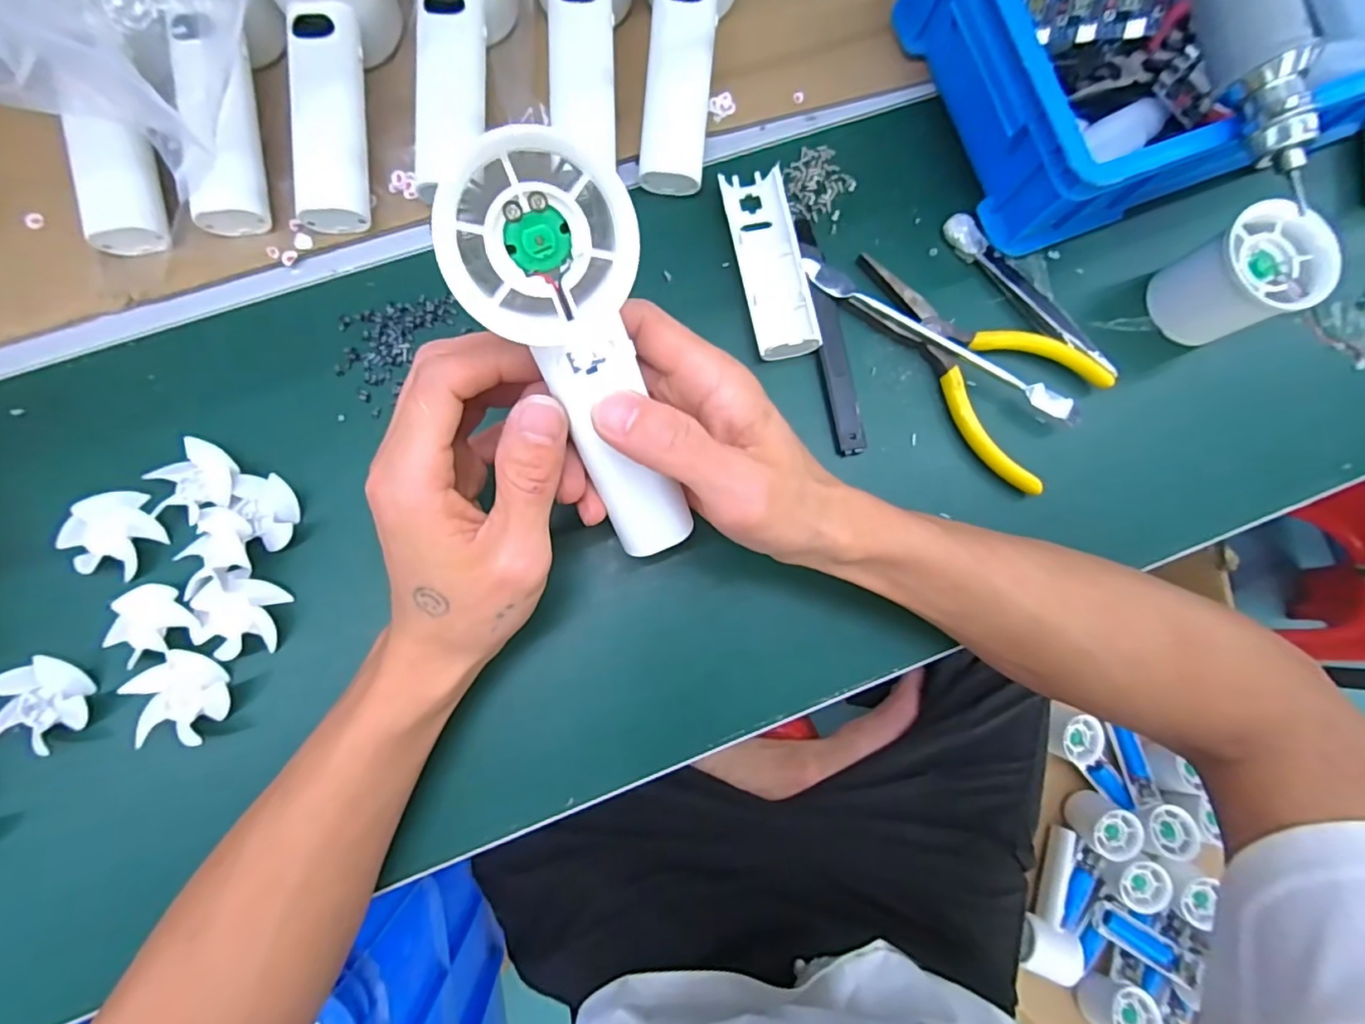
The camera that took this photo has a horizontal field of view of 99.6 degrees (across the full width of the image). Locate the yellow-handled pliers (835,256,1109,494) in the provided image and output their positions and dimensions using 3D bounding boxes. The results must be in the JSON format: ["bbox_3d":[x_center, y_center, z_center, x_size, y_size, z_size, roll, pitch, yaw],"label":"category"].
[{"bbox_3d":[0.151,-0.082,0.315,0.144,0.016,0.079,34,82,-1],"label":"yellow-handled pliers"}]

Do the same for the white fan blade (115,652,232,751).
[{"bbox_3d":[-0.231,0.087,0.265,0.038,0.009,0.040,-28,87,-7],"label":"white fan blade"}]

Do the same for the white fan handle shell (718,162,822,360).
[{"bbox_3d":[0.048,-0.134,0.312,0.034,0.017,0.106,-11,85,-6],"label":"white fan handle shell"}]

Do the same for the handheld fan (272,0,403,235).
[{"bbox_3d":[-0.179,-0.223,0.288,0.052,0.050,0.154,4,84,-5],"label":"handheld fan"}]

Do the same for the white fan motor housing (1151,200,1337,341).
[{"bbox_3d":[0.298,-0.125,0.312,0.054,0.055,0.056,-26,87,-7],"label":"white fan motor housing"}]

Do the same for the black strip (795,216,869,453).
[{"bbox_3d":[0.080,-0.096,0.313,0.014,0.011,0.131,-11,85,-6],"label":"black strip"}]

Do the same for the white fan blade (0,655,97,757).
[{"bbox_3d":[-0.291,0.088,0.260,0.038,0.010,0.040,-22,86,-7],"label":"white fan blade"}]

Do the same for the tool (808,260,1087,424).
[{"bbox_3d":[0.141,-0.091,0.315,0.170,0.018,0.017,27,82,-2],"label":"tool"}]

